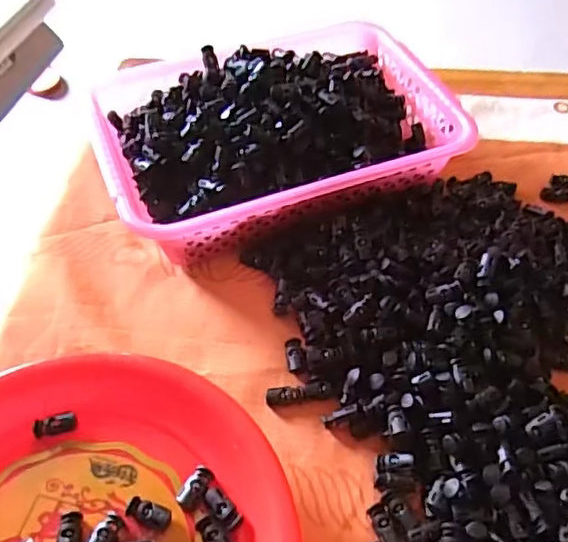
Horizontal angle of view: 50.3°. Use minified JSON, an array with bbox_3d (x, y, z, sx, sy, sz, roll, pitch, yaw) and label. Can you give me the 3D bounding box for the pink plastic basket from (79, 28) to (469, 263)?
[{"bbox_3d":[-0.009,-0.126,0.550,0.304,0.080,0.195,-16,55,-14],"label":"pink plastic basket"}]

